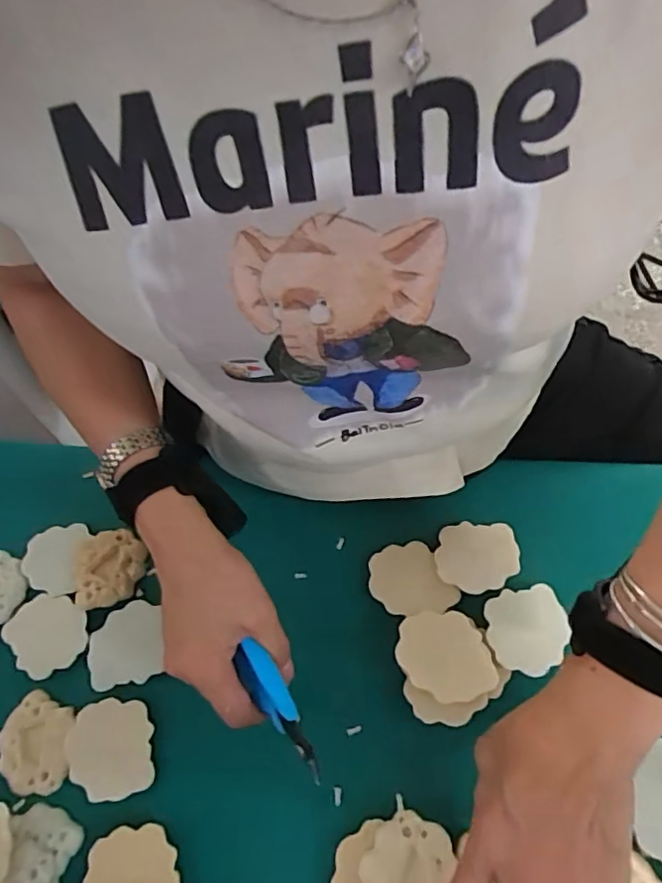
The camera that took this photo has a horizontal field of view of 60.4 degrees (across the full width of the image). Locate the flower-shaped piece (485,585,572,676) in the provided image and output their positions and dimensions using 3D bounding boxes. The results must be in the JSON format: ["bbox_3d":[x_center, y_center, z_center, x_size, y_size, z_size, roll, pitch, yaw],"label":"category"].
[{"bbox_3d":[0.140,0.133,0.407,0.056,0.005,0.061,-3,59,5],"label":"flower-shaped piece"}]

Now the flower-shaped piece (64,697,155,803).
[{"bbox_3d":[-0.154,0.213,0.395,0.056,0.006,0.061,-10,56,-8],"label":"flower-shaped piece"}]

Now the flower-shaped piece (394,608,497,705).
[{"bbox_3d":[0.077,0.146,0.390,0.060,0.004,0.061,-9,47,-7],"label":"flower-shaped piece"}]

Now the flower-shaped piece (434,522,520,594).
[{"bbox_3d":[0.112,0.088,0.438,0.061,0.005,0.055,0,59,6],"label":"flower-shaped piece"}]

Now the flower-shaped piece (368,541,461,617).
[{"bbox_3d":[0.059,0.107,0.435,0.055,0.004,0.061,-25,62,-14],"label":"flower-shaped piece"}]

